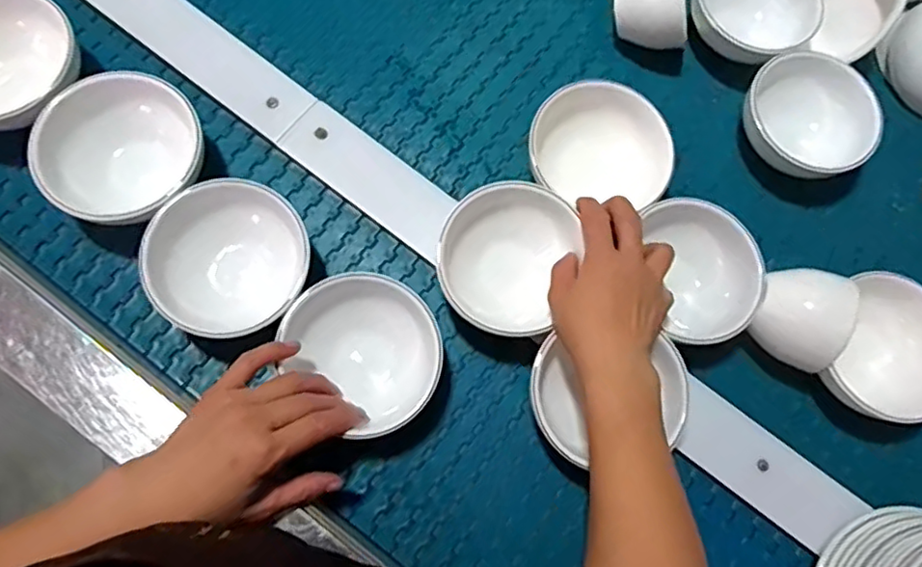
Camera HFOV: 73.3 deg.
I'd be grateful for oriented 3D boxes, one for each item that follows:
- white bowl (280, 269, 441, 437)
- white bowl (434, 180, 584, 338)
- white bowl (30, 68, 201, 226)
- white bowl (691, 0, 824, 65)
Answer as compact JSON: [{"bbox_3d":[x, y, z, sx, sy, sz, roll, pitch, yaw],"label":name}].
[{"bbox_3d":[-0.068,0.050,0.448,0.108,0.047,0.100,1,68,-2],"label":"white bowl"},{"bbox_3d":[0.030,-0.016,0.471,0.097,0.059,0.106,1,68,-2],"label":"white bowl"},{"bbox_3d":[-0.251,-0.095,0.473,0.114,0.056,0.116,1,68,-2],"label":"white bowl"},{"bbox_3d":[0.272,-0.256,0.576,0.108,0.050,0.108,1,68,-2],"label":"white bowl"}]

